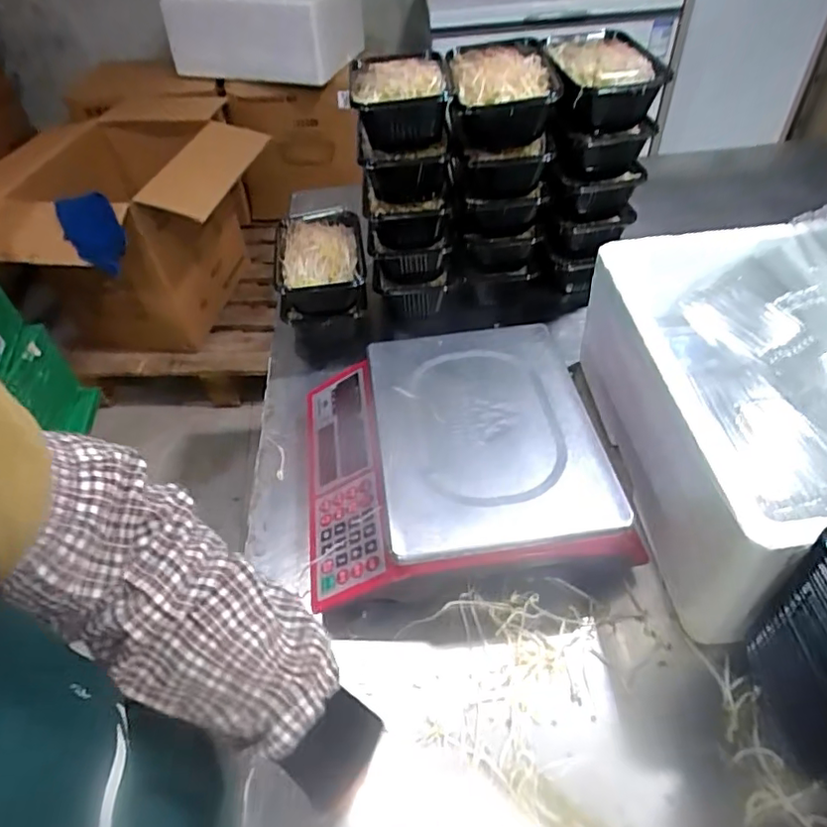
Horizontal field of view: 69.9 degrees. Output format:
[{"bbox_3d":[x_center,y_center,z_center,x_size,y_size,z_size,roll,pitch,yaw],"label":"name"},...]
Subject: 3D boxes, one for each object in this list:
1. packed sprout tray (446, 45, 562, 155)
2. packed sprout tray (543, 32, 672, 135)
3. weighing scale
[{"bbox_3d":[0.105,-0.382,0.728,0.121,0.079,0.177,-2,47,3],"label":"packed sprout tray"},{"bbox_3d":[0.234,-0.410,0.742,0.131,0.065,0.202,0,48,4],"label":"packed sprout tray"},{"bbox_3d":[0.040,0.050,0.638,0.310,0.109,0.307,-8,47,-3],"label":"weighing scale"}]

